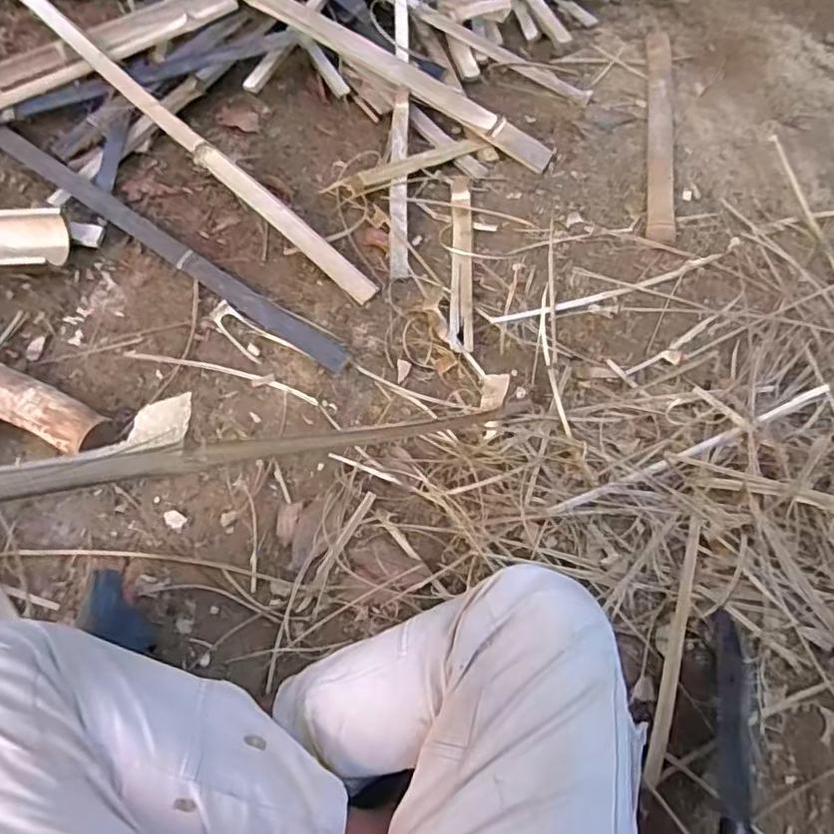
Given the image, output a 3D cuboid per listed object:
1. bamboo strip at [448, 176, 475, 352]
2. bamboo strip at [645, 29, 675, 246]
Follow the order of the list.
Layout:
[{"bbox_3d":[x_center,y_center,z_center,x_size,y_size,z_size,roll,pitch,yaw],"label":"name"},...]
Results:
[{"bbox_3d":[0.071,-0.248,0.943,0.037,0.014,0.349,3,63,0],"label":"bamboo strip"},{"bbox_3d":[0.440,-0.523,1.094,0.048,0.017,0.554,6,64,9],"label":"bamboo strip"}]

